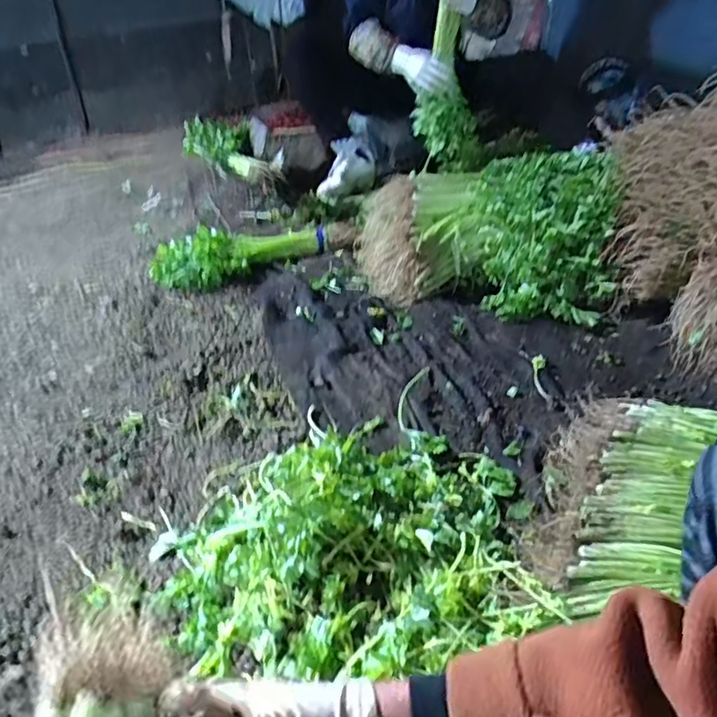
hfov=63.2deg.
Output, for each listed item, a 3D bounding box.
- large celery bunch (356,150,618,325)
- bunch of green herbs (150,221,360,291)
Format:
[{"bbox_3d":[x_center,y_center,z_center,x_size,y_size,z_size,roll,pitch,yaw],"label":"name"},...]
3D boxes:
[{"bbox_3d":[0.265,-0.300,1.338,0.561,0.245,0.355,6,39,12],"label":"large celery bunch"},{"bbox_3d":[-0.280,-0.305,1.570,0.532,0.078,0.213,-13,39,-13],"label":"bunch of green herbs"}]

